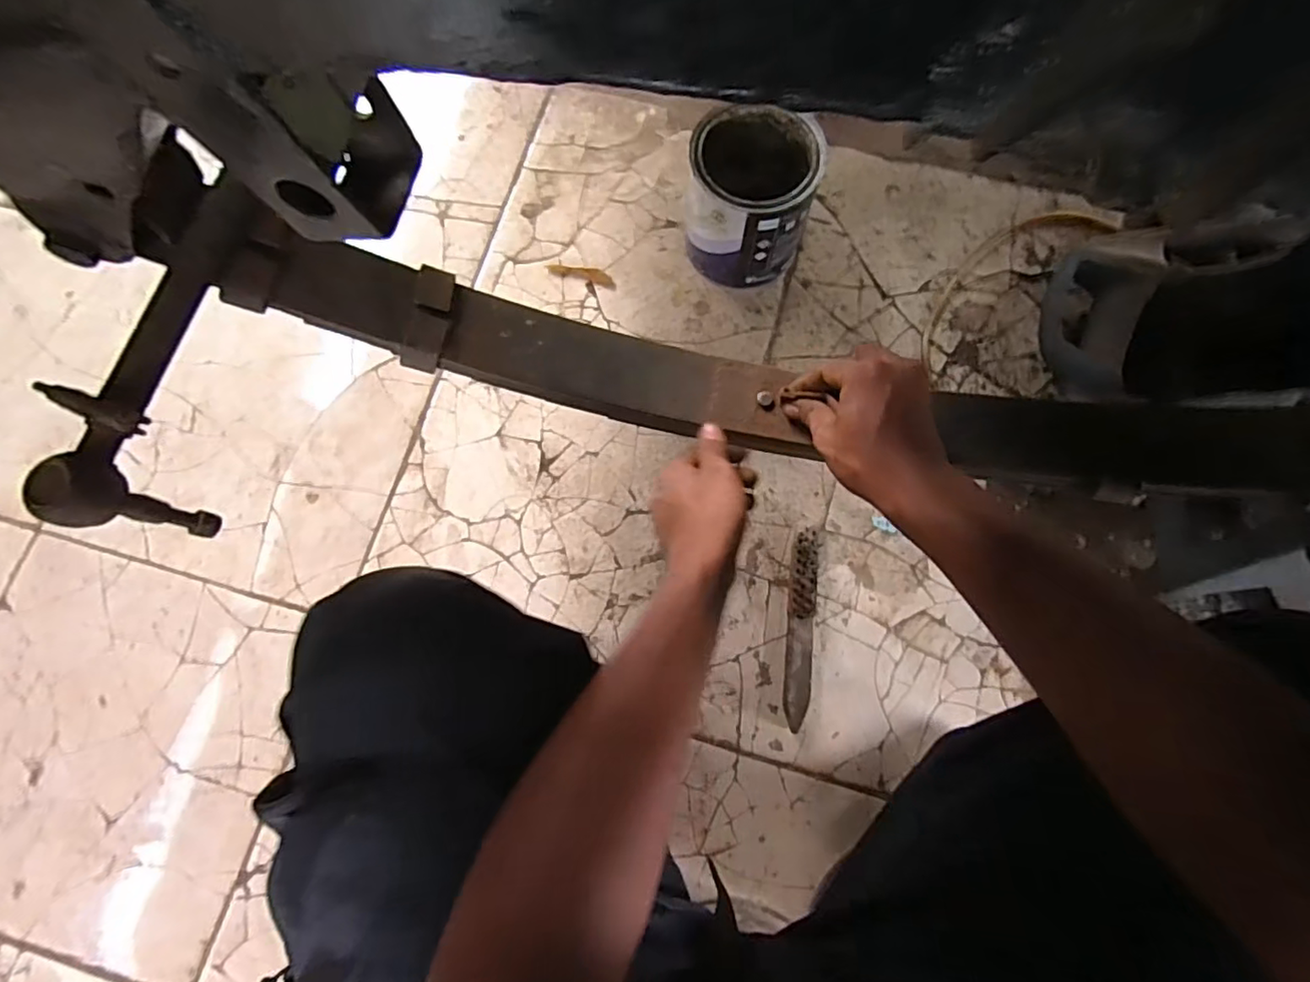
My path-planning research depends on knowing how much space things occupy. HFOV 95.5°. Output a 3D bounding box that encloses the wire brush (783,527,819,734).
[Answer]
[{"bbox_3d":[0.171,0.154,0.688,0.030,0.027,0.223,7,78,2],"label":"wire brush"}]

